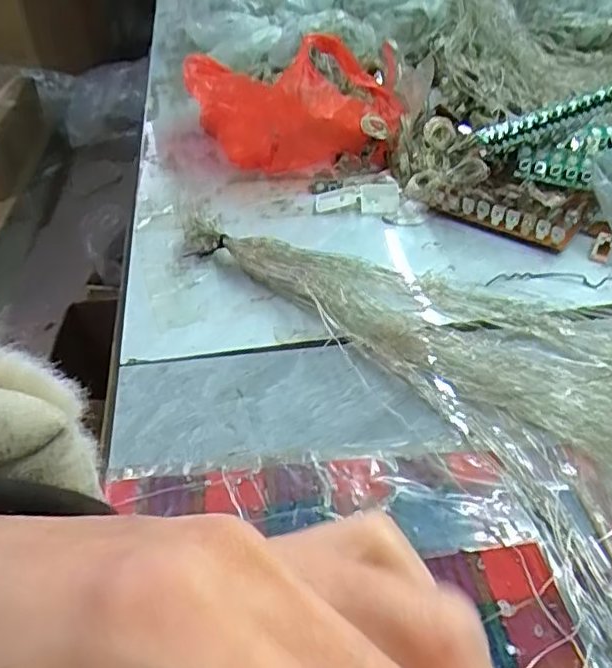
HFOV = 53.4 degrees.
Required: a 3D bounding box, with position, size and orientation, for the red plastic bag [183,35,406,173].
[{"bbox_3d":[-0.009,-0.170,0.438,0.156,0.064,0.089,-6,43,-4],"label":"red plastic bag"}]

